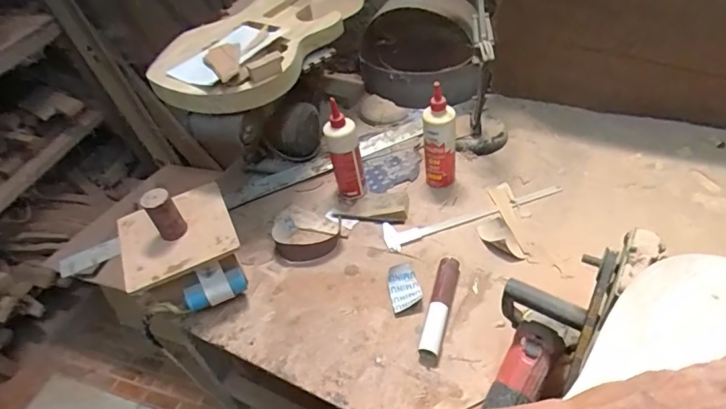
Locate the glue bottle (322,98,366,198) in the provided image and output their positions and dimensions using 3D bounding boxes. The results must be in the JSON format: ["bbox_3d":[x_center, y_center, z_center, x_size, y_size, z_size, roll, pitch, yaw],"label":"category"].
[{"bbox_3d":[-0.041,-0.117,1.024,0.071,0.223,0.075,-13,46,-2],"label":"glue bottle"}]

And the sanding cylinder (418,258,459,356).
[{"bbox_3d":[0.138,0.179,0.837,0.037,0.027,0.194,10,50,19],"label":"sanding cylinder"}]

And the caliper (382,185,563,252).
[{"bbox_3d":[0.239,0.019,0.999,0.403,0.019,0.076,-17,46,-5],"label":"caliper"}]

